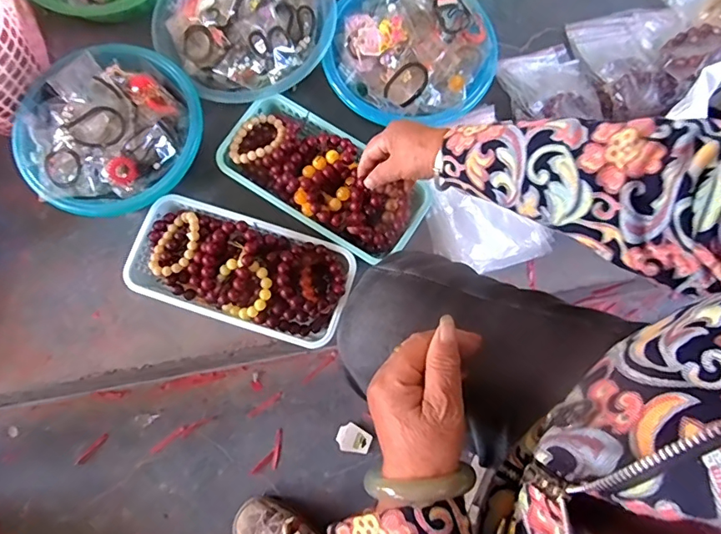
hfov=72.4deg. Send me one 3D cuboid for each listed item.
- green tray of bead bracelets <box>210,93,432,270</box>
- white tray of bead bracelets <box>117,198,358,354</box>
[{"bbox_3d":[-0.050,-0.113,0.625,0.249,0.064,0.117,37,77,11],"label":"green tray of bead bracelets"},{"bbox_3d":[-0.147,0.003,0.598,0.266,0.067,0.127,19,75,3],"label":"white tray of bead bracelets"}]

